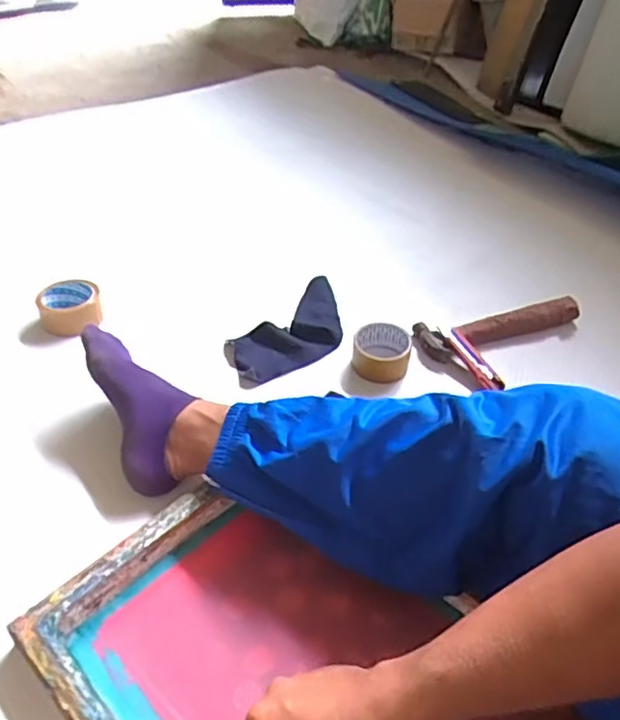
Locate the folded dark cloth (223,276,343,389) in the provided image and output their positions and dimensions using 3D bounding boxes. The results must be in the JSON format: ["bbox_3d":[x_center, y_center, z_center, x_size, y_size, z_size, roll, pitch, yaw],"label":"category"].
[{"bbox_3d":[-0.019,-0.041,0.973,0.134,0.035,0.258,30,49,30],"label":"folded dark cloth"}]

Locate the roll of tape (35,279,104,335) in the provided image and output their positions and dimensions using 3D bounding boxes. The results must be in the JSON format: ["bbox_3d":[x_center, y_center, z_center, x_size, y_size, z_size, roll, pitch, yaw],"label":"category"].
[{"bbox_3d":[-0.383,-0.086,0.978,0.088,0.048,0.096,0,41,0],"label":"roll of tape"}]

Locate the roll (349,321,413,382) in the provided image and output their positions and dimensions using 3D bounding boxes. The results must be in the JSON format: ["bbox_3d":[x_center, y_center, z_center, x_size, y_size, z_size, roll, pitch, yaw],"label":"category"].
[{"bbox_3d":[0.106,-0.010,0.911,0.084,0.054,0.076,5,41,6],"label":"roll"}]

